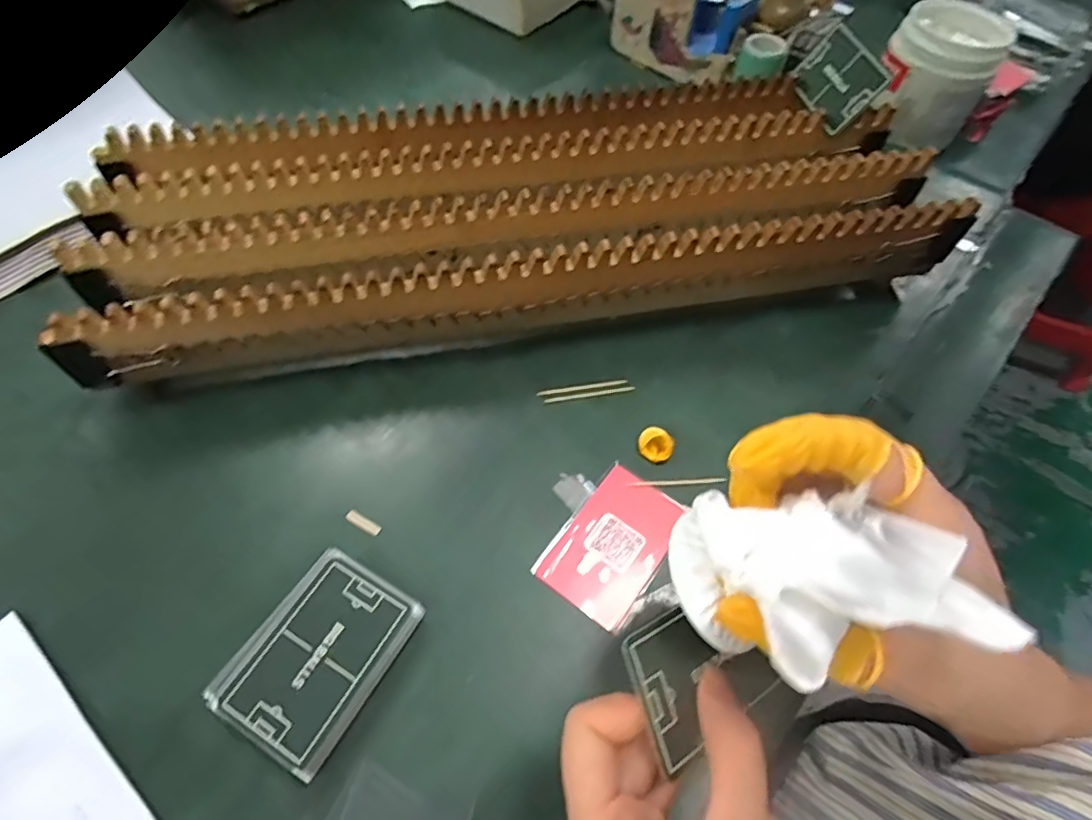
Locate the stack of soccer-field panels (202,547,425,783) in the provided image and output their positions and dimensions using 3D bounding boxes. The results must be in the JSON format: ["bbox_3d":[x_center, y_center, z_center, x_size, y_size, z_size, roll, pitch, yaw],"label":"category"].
[{"bbox_3d":[-0.113,0.122,0.296,0.065,0.016,0.088,28,62,14],"label":"stack of soccer-field panels"}]

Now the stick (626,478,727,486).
[{"bbox_3d":[0.080,0.044,0.361,0.056,0.004,0.005,-1,59,-3],"label":"stick"}]

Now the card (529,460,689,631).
[{"bbox_3d":[0.040,0.076,0.341,0.053,0.004,0.085,33,63,16],"label":"card"}]

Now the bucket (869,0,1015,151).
[{"bbox_3d":[0.367,-0.318,0.554,0.092,0.081,0.090,32,63,16],"label":"bucket"}]

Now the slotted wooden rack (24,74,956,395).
[{"bbox_3d":[-0.017,-0.139,0.424,0.558,0.079,0.182,-10,60,-8],"label":"slotted wooden rack"}]

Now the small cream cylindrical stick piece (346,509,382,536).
[{"bbox_3d":[-0.106,0.065,0.342,0.023,0.004,0.007,29,62,14],"label":"small cream cylindrical stick piece"}]

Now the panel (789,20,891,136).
[{"bbox_3d":[0.220,-0.251,0.444,0.007,0.049,0.079,12,51,-37],"label":"panel"}]

